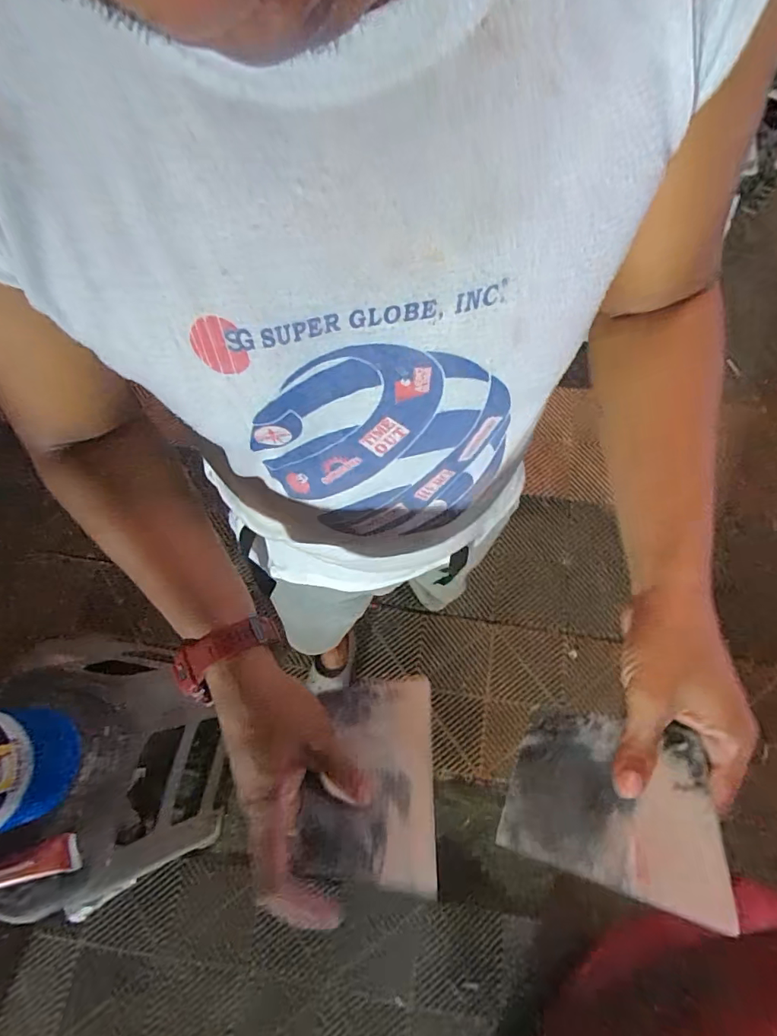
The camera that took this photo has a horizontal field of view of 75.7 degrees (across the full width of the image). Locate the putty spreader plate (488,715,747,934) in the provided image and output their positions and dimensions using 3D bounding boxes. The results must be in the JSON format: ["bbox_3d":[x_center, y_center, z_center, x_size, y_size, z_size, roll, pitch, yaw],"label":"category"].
[{"bbox_3d":[0.144,0.186,0.334,0.136,0.006,0.098,-7,62,41],"label":"putty spreader plate"}]

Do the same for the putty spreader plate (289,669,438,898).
[{"bbox_3d":[-0.013,0.190,0.373,0.097,0.008,0.138,10,57,-13],"label":"putty spreader plate"}]

